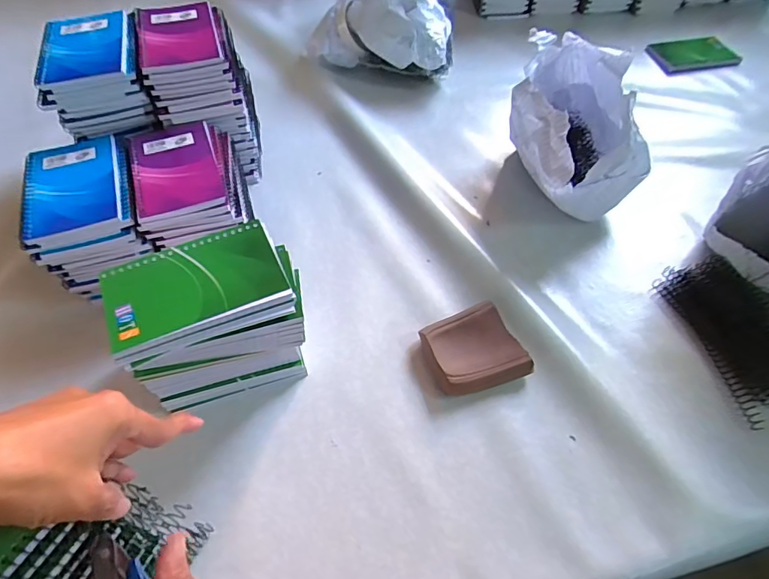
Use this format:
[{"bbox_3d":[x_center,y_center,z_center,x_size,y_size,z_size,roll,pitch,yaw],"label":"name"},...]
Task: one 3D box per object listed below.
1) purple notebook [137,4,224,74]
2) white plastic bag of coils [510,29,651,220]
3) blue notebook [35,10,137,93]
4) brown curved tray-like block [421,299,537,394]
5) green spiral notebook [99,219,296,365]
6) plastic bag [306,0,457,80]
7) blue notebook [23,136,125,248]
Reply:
[{"bbox_3d":[-0.227,-0.282,0.522,0.083,0.012,0.124,-15,56,-12],"label":"purple notebook"},{"bbox_3d":[0.230,-0.194,0.576,0.130,0.150,0.218,-5,54,-5],"label":"white plastic bag of coils"},{"bbox_3d":[-0.318,-0.261,0.511,0.092,0.016,0.127,-13,55,-11],"label":"blue notebook"},{"bbox_3d":[0.087,0.059,0.467,0.089,0.025,0.090,-17,56,-13],"label":"brown curved tray-like block"},{"bbox_3d":[-0.144,-0.002,0.366,0.129,0.013,0.087,-19,59,-14],"label":"green spiral notebook"},{"bbox_3d":[0.014,-0.474,0.777,0.218,0.145,0.253,11,55,7],"label":"plastic bag"},{"bbox_3d":[-0.305,-0.102,0.461,0.085,0.011,0.130,-17,56,-13],"label":"blue notebook"}]

